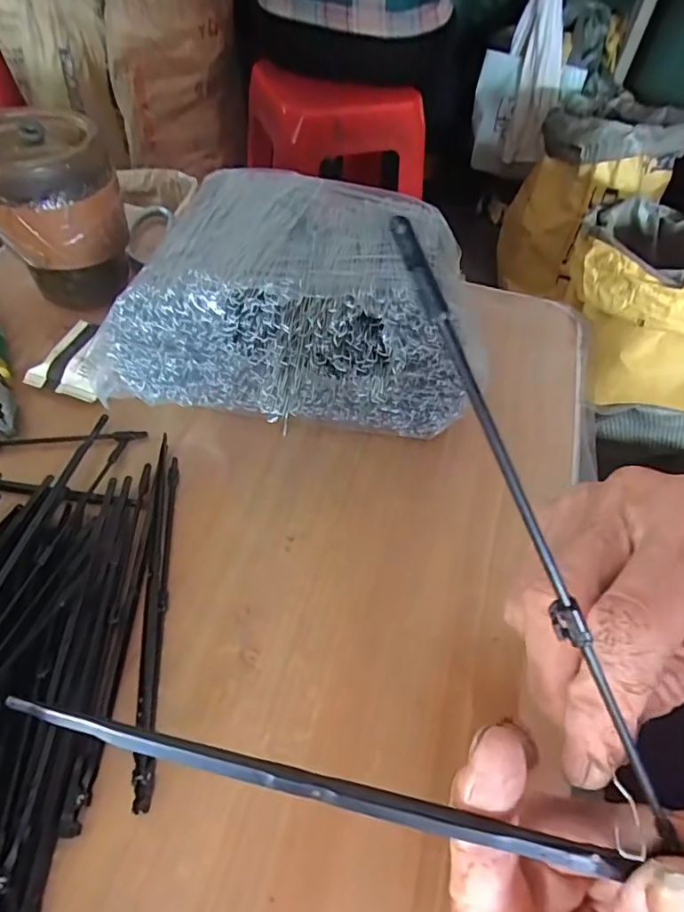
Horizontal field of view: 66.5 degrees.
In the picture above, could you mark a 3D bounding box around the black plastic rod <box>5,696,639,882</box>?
[{"bbox_3d":[-0.012,0.088,0.141,0.166,0.004,0.006,11,53,7],"label":"black plastic rod"}]

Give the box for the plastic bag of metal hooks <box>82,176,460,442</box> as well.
[{"bbox_3d":[-0.022,-0.104,0.347,0.214,0.088,0.218,9,53,2],"label":"plastic bag of metal hooks"}]

